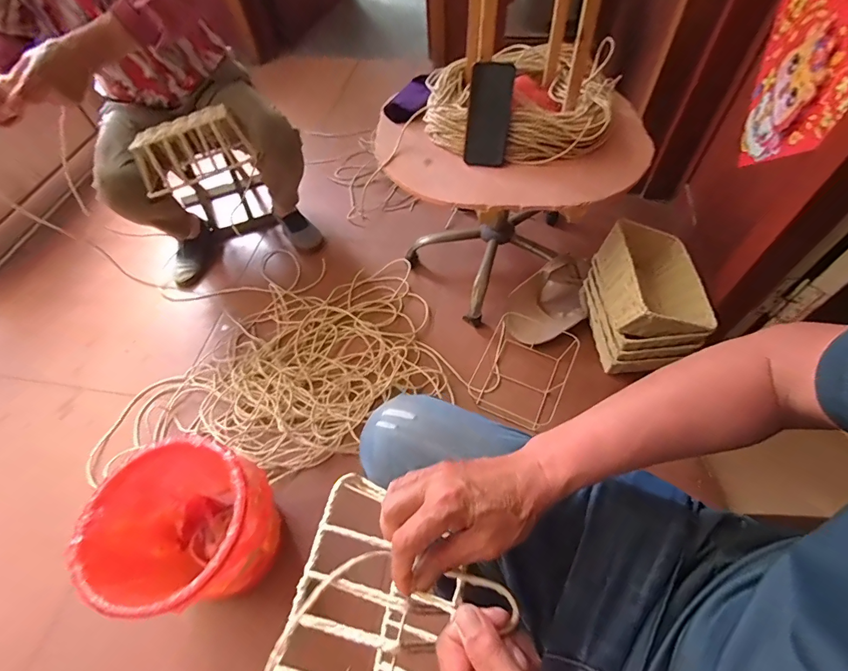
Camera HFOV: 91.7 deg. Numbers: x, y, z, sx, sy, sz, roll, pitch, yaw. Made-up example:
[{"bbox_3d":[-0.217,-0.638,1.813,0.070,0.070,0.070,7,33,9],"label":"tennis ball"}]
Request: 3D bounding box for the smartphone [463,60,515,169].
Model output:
[{"bbox_3d":[0.116,-0.390,0.735,0.072,0.160,0.017,11,36,11],"label":"smartphone"}]

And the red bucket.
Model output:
[{"bbox_3d":[-0.381,0.325,0.697,0.231,0.218,0.234,-2,57,3],"label":"red bucket"}]

